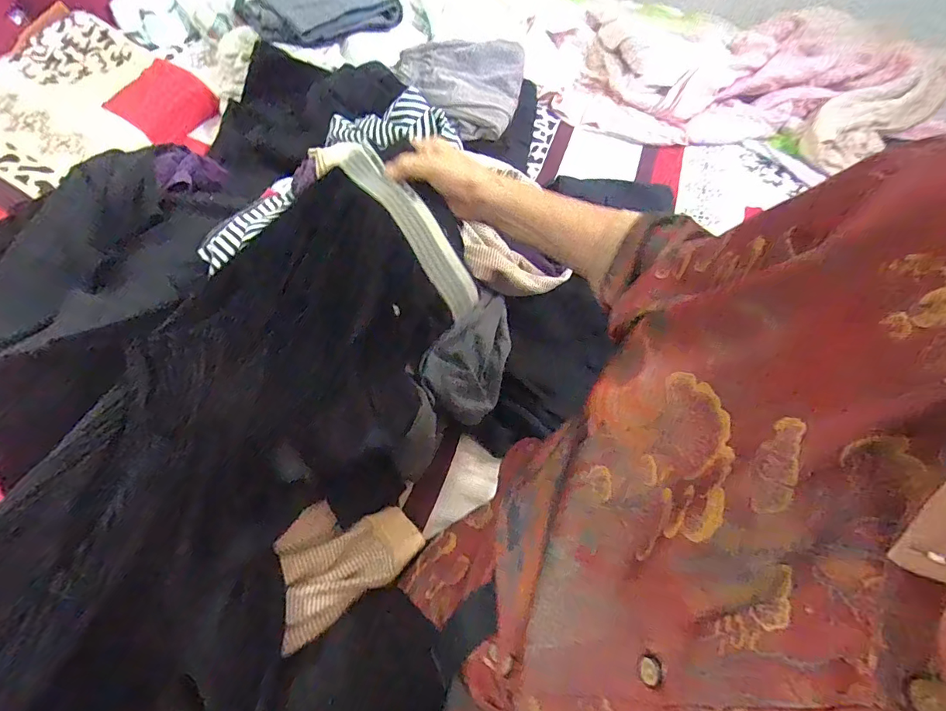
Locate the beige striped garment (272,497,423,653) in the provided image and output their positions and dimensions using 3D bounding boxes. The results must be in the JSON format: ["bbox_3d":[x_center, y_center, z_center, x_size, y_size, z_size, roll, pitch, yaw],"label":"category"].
[{"bbox_3d":[-0.147,0.218,0.500,0.165,0.053,0.106,-29,65,-19],"label":"beige striped garment"}]

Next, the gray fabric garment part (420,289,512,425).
[{"bbox_3d":[0.004,-0.007,0.621,0.115,0.030,0.187,47,54,-22],"label":"gray fabric garment part"}]

